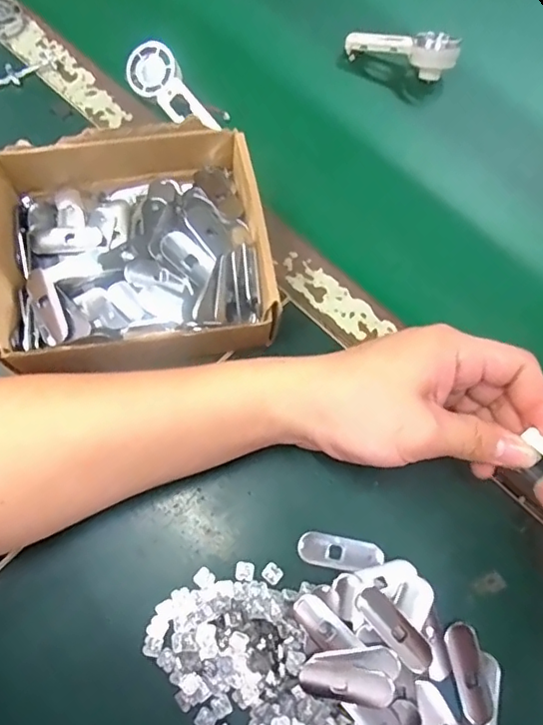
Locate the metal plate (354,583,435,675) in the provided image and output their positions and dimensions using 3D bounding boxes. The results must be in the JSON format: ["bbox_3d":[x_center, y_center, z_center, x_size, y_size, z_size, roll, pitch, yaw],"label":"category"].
[{"bbox_3d":[0.069,0.150,0.312,0.018,0.009,0.050,-39,75,-14],"label":"metal plate"}]

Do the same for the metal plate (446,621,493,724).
[{"bbox_3d":[0.111,0.175,0.314,0.019,0.006,0.050,-2,70,-2],"label":"metal plate"}]

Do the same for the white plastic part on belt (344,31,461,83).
[{"bbox_3d":[0.109,-0.263,0.467,0.092,0.031,0.020,13,69,2],"label":"white plastic part on belt"}]

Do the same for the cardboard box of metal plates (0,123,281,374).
[{"bbox_3d":[-0.089,-0.070,0.366,0.168,0.060,0.156,-10,70,-5],"label":"cardboard box of metal plates"}]

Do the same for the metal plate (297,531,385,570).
[{"bbox_3d":[0.041,0.113,0.332,0.049,0.005,0.018,10,70,2],"label":"metal plate"}]

